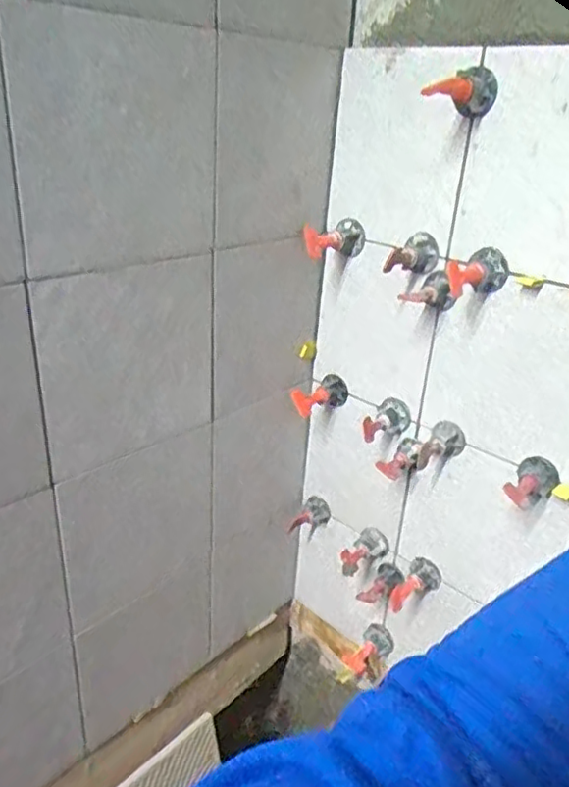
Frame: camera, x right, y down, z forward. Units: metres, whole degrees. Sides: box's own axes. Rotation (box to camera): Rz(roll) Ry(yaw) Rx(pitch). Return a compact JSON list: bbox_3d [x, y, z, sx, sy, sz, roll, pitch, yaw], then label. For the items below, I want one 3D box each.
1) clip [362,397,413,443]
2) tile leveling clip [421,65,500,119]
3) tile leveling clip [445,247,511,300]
[{"bbox_3d":[0.090,0.028,0.555,0.049,0.030,0.028,-29,39,-29],"label":"clip"},{"bbox_3d":[0.122,-0.209,0.420,0.053,0.032,0.025,-20,34,-41],"label":"tile leveling clip"},{"bbox_3d":[0.143,-0.087,0.450,0.028,0.032,0.047,23,31,35],"label":"tile leveling clip"}]

